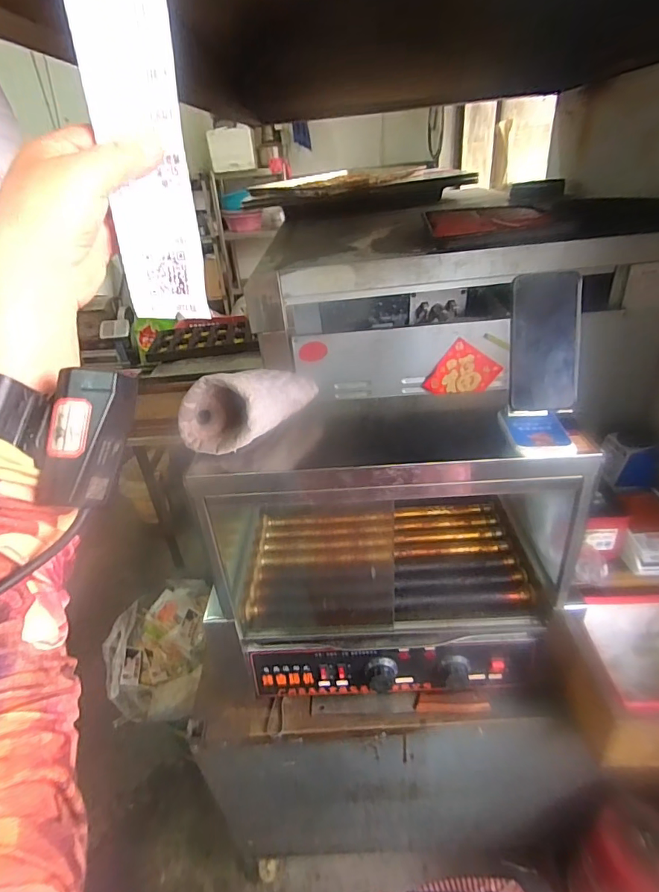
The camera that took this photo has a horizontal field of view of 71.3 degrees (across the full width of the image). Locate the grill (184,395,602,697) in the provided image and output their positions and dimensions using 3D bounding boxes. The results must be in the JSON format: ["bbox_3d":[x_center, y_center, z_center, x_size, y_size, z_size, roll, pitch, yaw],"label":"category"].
[{"bbox_3d":[0.081,0.149,0.784,0.550,0.451,0.302,-2,32,5],"label":"grill"}]

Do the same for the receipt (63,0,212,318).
[{"bbox_3d":[-0.116,-0.193,0.280,0.053,0.226,0.010,-6,31,-8],"label":"receipt"}]

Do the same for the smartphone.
[{"bbox_3d":[0.256,-0.121,0.544,0.075,0.154,0.013,-1,10,13],"label":"smartphone"}]

